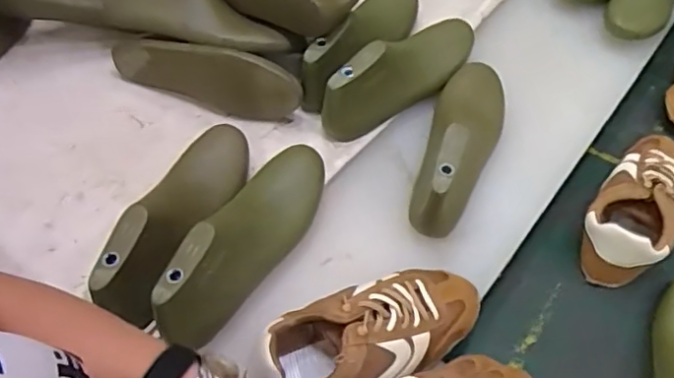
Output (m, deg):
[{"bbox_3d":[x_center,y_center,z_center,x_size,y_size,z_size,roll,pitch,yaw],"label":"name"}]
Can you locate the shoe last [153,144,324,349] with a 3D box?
[{"bbox_3d":[-0.096,0.049,0.637,0.078,0.094,0.281,23,45,16],"label":"shoe last"}]

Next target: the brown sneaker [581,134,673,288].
[{"bbox_3d":[0.399,0.009,0.747,0.106,0.072,0.259,31,62,21],"label":"brown sneaker"}]

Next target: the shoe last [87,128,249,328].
[{"bbox_3d":[-0.166,0.022,0.641,0.073,0.079,0.278,15,41,11],"label":"shoe last"}]

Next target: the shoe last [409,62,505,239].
[{"bbox_3d":[0.158,-0.067,0.716,0.085,0.098,0.260,13,57,10],"label":"shoe last"}]

